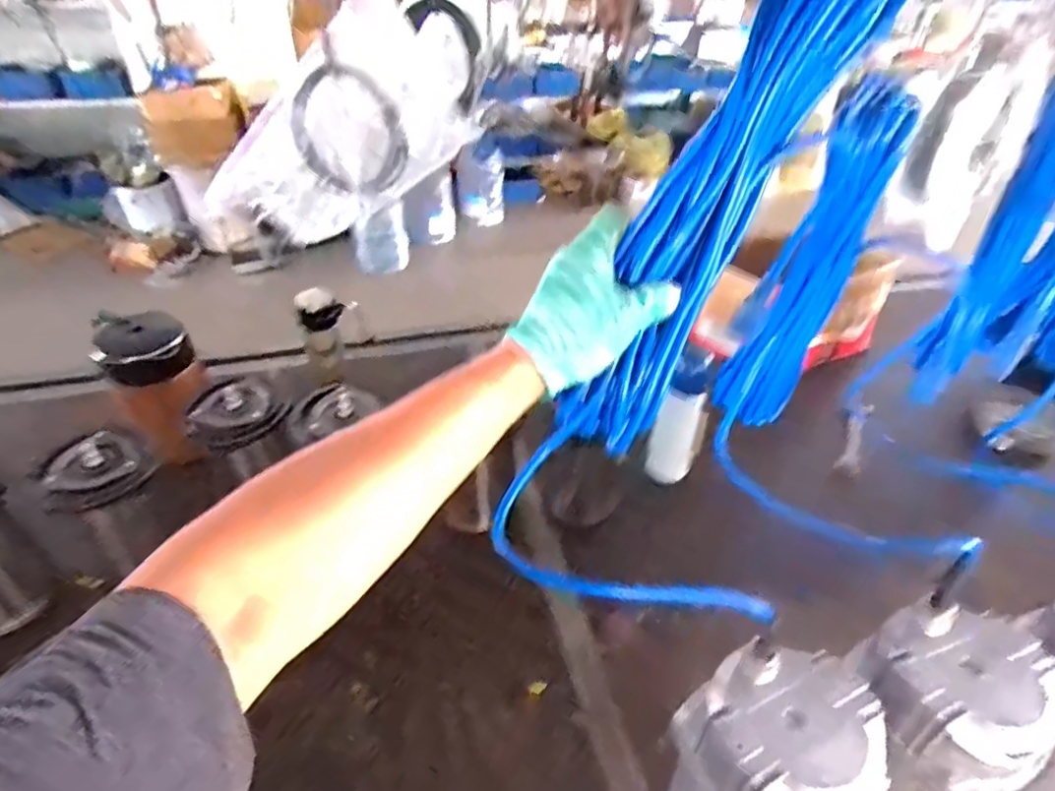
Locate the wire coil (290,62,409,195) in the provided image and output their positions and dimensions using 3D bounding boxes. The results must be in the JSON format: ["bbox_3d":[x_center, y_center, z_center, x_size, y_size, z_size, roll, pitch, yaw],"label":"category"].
[{"bbox_3d":[-0.129,-0.189,0.443,0.085,0.081,0.019,37,29,-25],"label":"wire coil"}]

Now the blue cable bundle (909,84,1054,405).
[{"bbox_3d":[0.506,-0.148,0.647,0.056,0.374,0.086,27,45,29],"label":"blue cable bundle"}]

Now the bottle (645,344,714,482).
[{"bbox_3d":[0.235,0.036,0.938,0.073,0.247,0.055,12,40,13],"label":"bottle"}]

